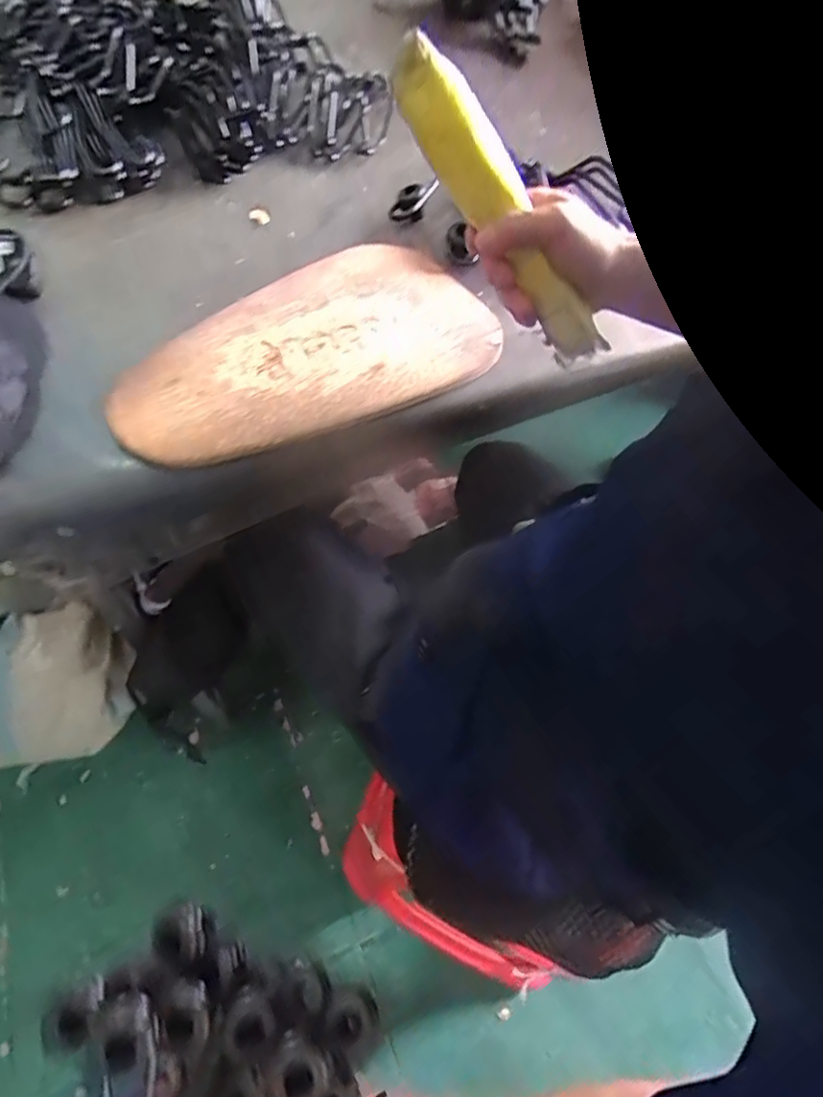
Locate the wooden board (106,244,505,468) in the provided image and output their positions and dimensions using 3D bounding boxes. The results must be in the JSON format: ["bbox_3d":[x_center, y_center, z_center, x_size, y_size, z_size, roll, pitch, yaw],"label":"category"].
[{"bbox_3d":[-0.091,-0.179,0.541,0.346,0.012,0.200,-34,68,-20],"label":"wooden board"}]

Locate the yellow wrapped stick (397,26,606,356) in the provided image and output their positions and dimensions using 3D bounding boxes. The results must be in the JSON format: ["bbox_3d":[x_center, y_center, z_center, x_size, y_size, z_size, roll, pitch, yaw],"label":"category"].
[{"bbox_3d":[0.065,-0.250,0.439,0.040,0.028,0.247,-42,104,-23],"label":"yellow wrapped stick"}]

